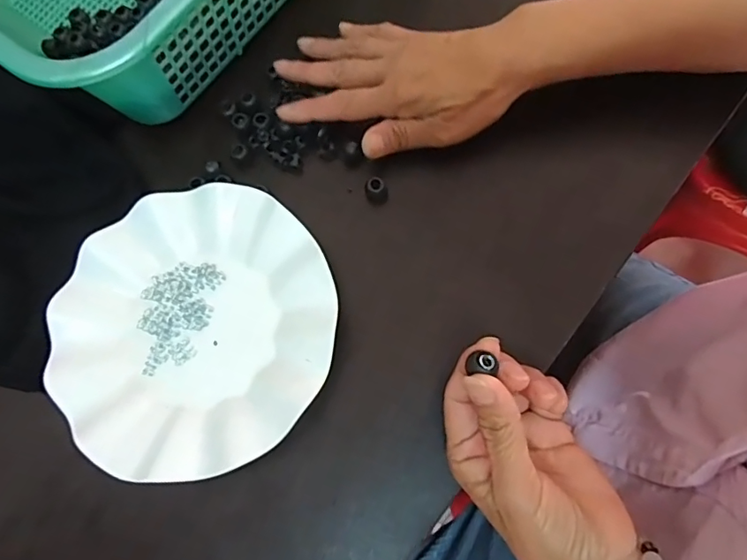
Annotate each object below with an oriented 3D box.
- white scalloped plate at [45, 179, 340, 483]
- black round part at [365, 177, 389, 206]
[{"bbox_3d":[-0.116,0.029,0.331,0.180,0.027,0.177,-2,74,5],"label":"white scalloped plate"},{"bbox_3d":[0.002,-0.063,0.357,0.015,0.018,0.012,28,78,13],"label":"black round part"}]

